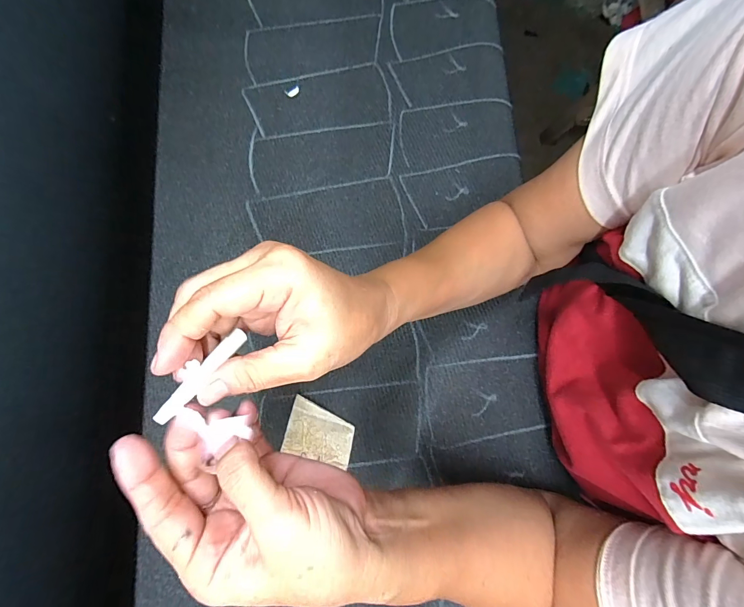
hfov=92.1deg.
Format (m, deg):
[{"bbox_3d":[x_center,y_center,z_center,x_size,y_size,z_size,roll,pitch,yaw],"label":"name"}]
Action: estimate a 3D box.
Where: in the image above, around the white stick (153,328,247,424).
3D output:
[{"bbox_3d":[-0.082,0.034,0.176,0.008,0.004,0.055,32,54,6],"label":"white stick"}]

